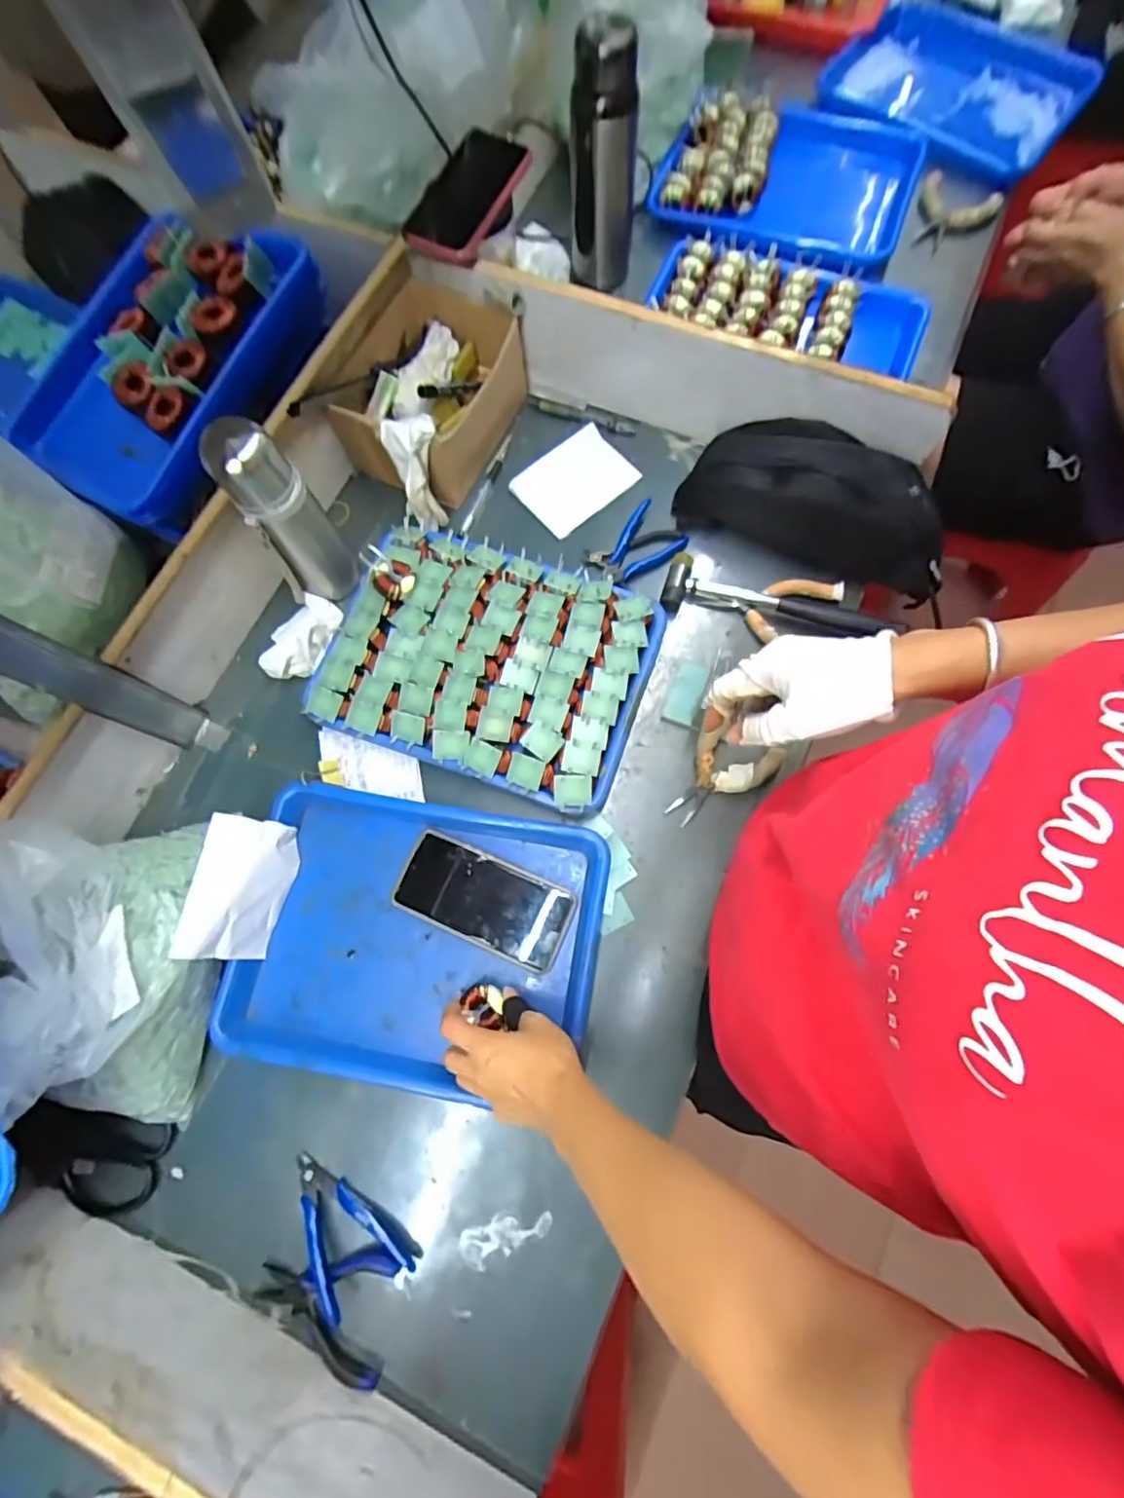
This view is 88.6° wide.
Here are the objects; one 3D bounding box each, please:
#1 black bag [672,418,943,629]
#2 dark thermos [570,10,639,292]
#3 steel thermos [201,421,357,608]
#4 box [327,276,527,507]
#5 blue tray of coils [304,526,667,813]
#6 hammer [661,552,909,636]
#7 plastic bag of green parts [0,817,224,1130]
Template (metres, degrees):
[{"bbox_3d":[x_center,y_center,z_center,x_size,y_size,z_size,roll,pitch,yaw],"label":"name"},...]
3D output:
[{"bbox_3d":[0.278,-0.269,0.604,0.282,0.076,0.127,23,77,8],"label":"black bag"},{"bbox_3d":[0.049,-0.685,0.679,0.073,0.224,0.074,0,75,2],"label":"dark thermos"},{"bbox_3d":[-0.266,-0.225,0.566,0.064,0.188,0.067,-10,74,0],"label":"steel thermos"},{"bbox_3d":[-0.152,-0.403,0.663,0.156,0.095,0.230,23,77,8],"label":"box"},{"bbox_3d":[-0.075,-0.100,0.594,0.317,0.042,0.249,20,76,7],"label":"blue tray of coils"},{"bbox_3d":[0.230,-0.161,0.614,0.239,0.025,0.067,10,75,5],"label":"hammer"},{"bbox_3d":[-0.365,0.184,0.479,0.119,0.141,0.259,-16,75,-2],"label":"plastic bag of green parts"}]

